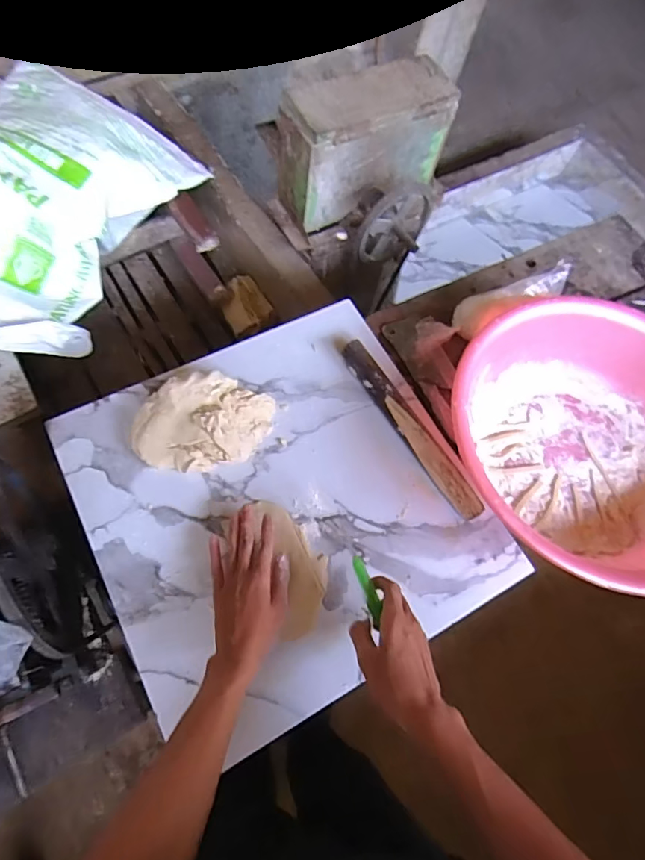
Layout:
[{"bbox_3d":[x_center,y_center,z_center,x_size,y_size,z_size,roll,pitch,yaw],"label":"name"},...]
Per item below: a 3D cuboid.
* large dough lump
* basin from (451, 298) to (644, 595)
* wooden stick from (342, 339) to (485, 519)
[{"bbox_3d":[-0.160,-0.013,0.674,0.193,0.055,0.128,-11,68,-12],"label":"large dough lump"},{"bbox_3d":[0.386,0.009,0.704,0.415,0.145,0.382,3,65,-7],"label":"basin"},{"bbox_3d":[0.124,-0.005,0.712,0.033,0.034,0.303,-28,72,-19],"label":"wooden stick"}]

